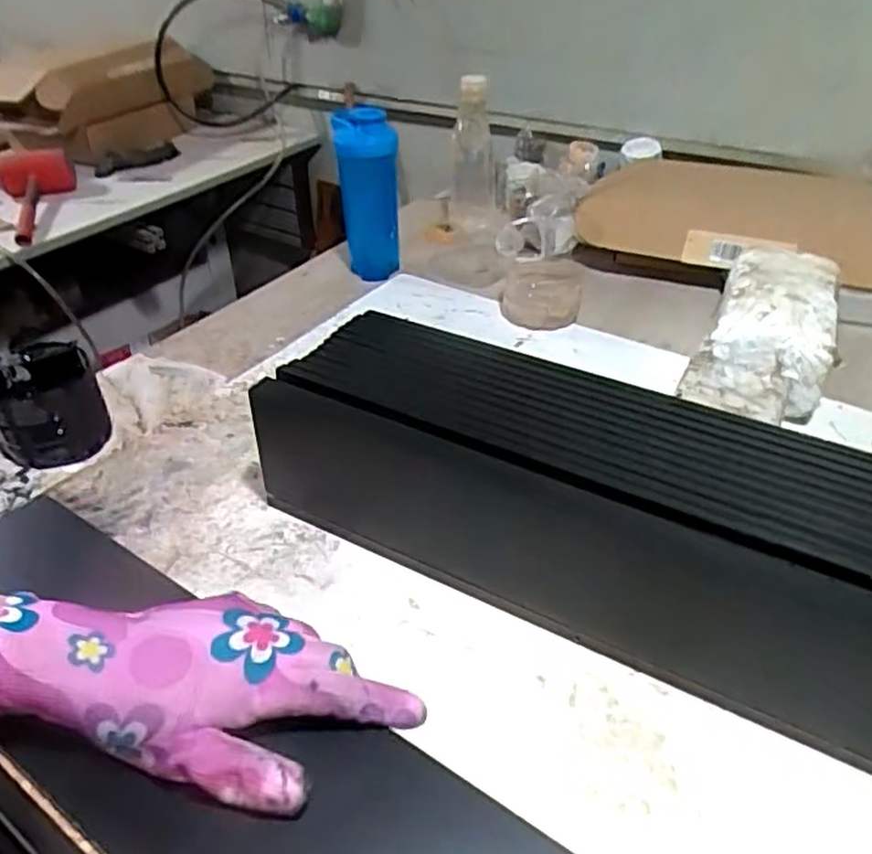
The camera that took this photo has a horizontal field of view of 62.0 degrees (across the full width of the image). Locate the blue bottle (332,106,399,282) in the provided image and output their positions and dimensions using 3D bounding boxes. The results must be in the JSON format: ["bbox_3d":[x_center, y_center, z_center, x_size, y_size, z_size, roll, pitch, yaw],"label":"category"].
[{"bbox_3d":[-0.108,-0.359,1.146,0.091,0.269,0.099,-5,38,-6],"label":"blue bottle"}]

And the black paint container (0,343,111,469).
[{"bbox_3d":[-0.407,-0.027,0.761,0.101,0.089,0.111,-21,42,-24],"label":"black paint container"}]

